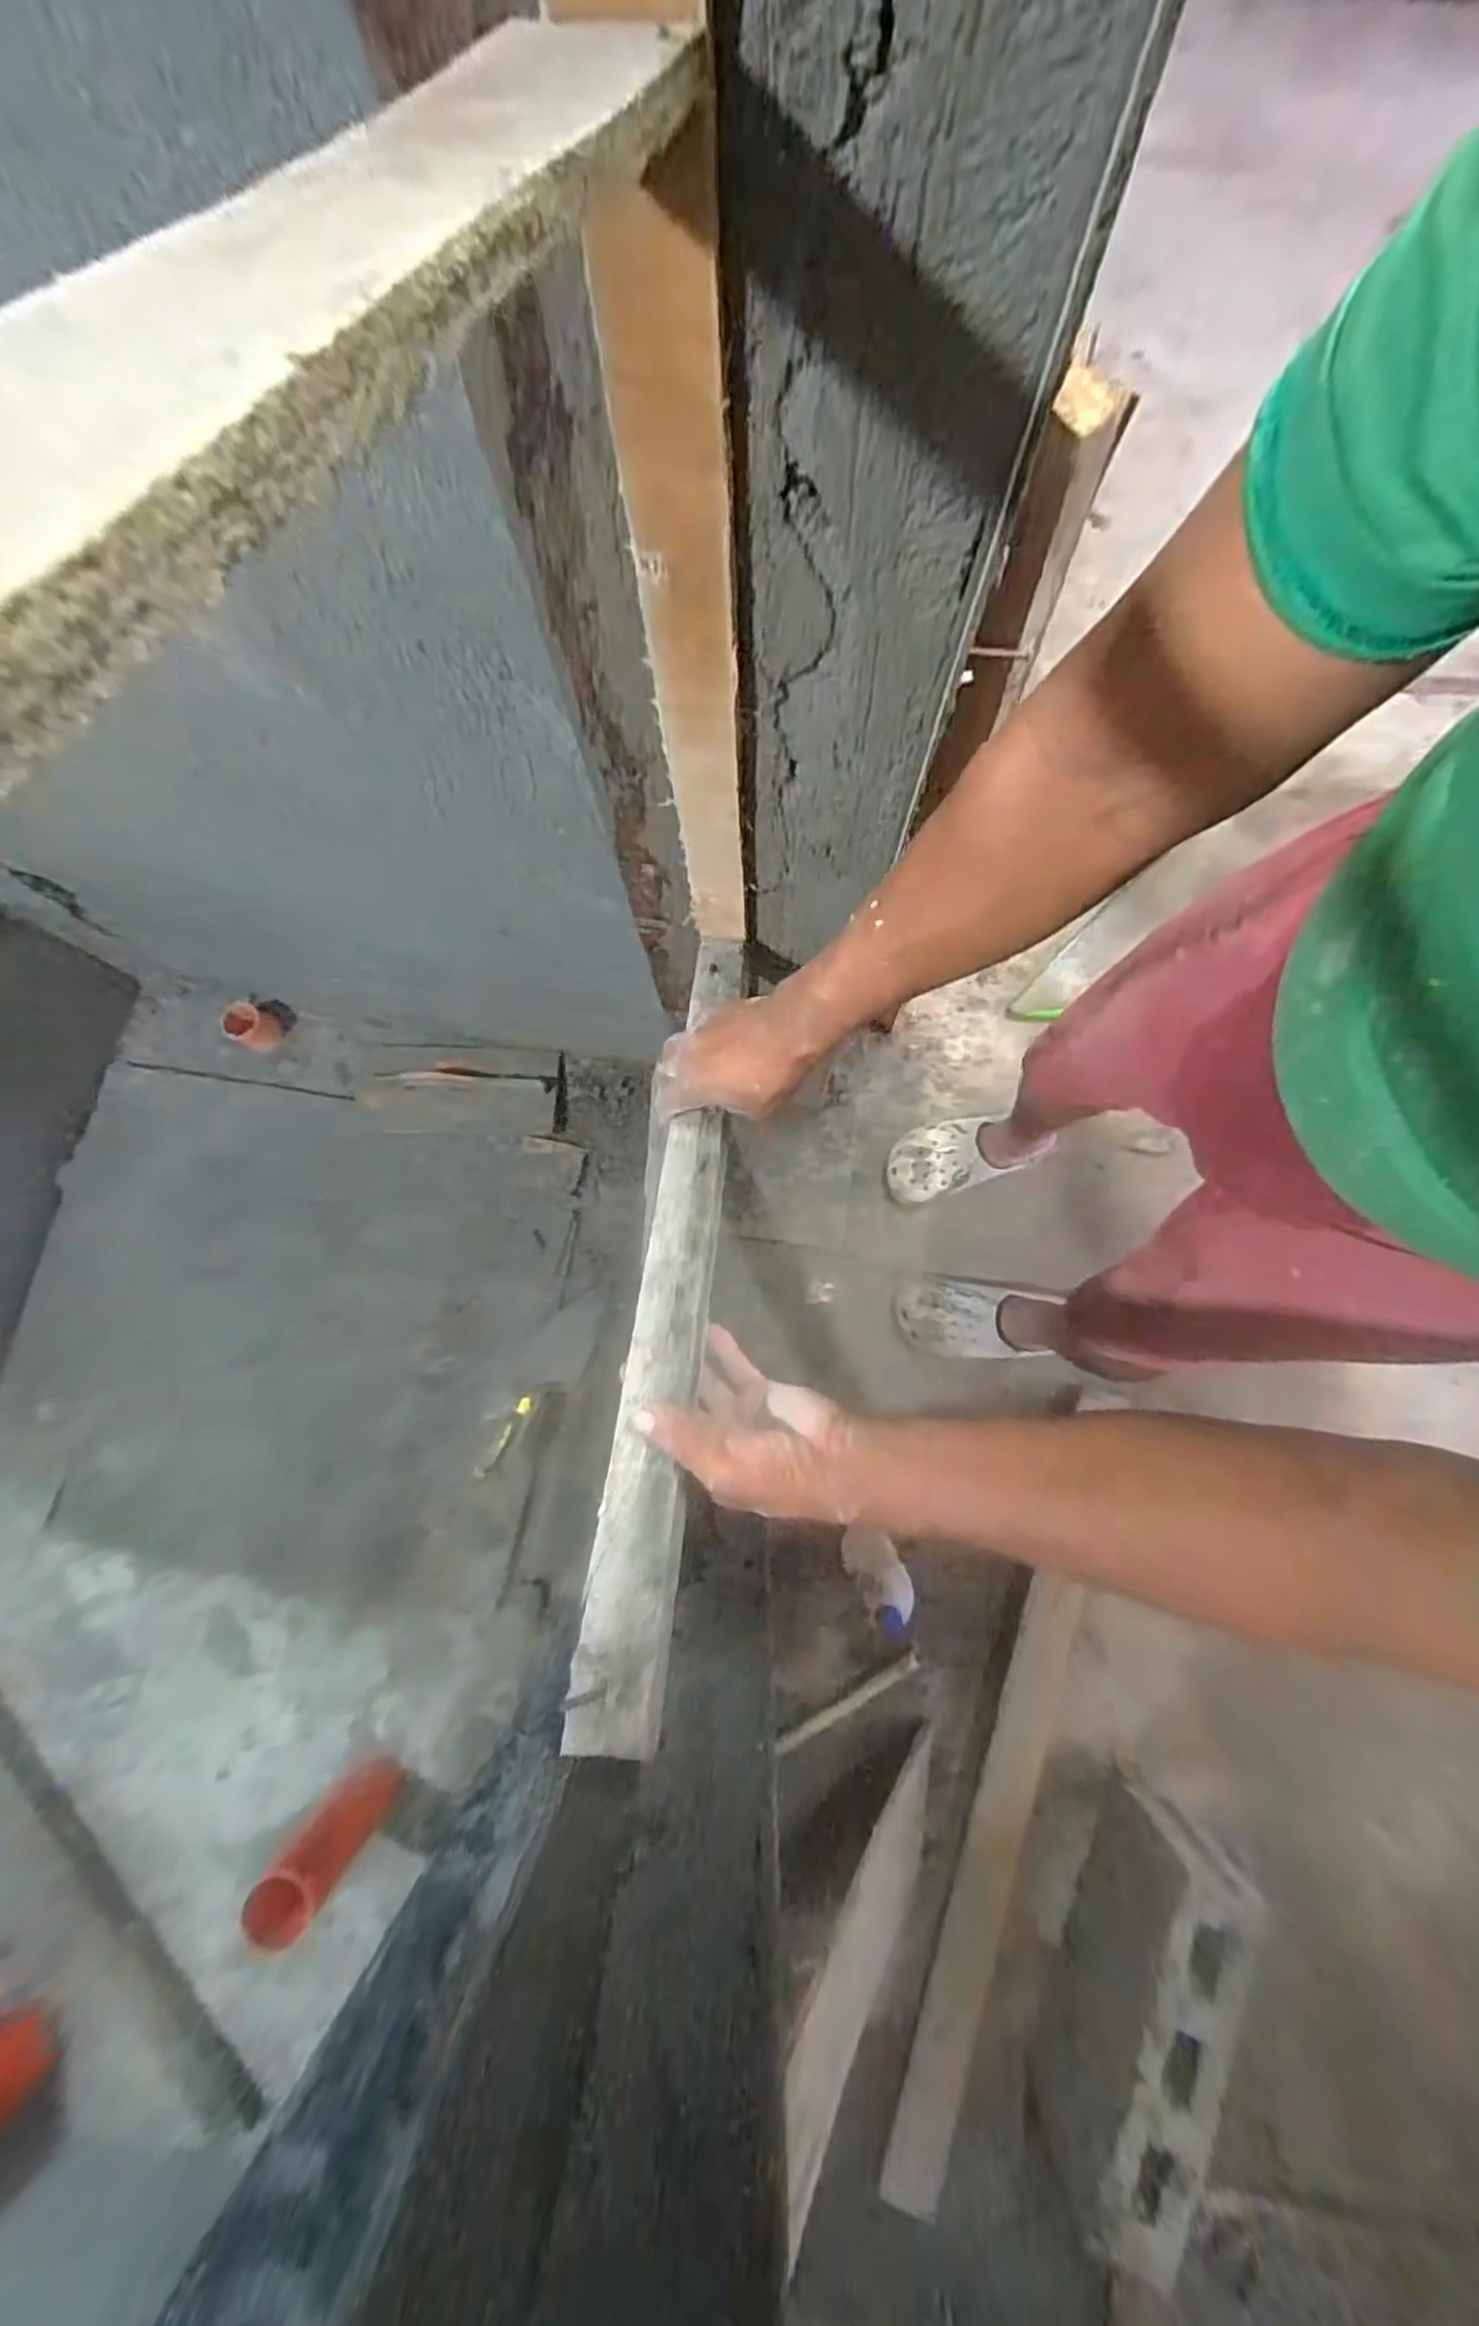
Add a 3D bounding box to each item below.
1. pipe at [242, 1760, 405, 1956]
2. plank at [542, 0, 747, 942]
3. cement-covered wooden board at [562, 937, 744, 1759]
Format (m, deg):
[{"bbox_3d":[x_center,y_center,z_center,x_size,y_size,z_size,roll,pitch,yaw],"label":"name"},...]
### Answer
[{"bbox_3d":[-0.512,0.843,0.932,0.092,0.257,0.063,39,83,8],"label":"pipe"},{"bbox_3d":[-0.023,-0.263,0.393,0.045,0.533,0.023,10,80,3],"label":"plank"},{"bbox_3d":[-0.040,0.044,0.528,0.046,0.024,0.587,4,57,2],"label":"cement-covered wooden board"}]

